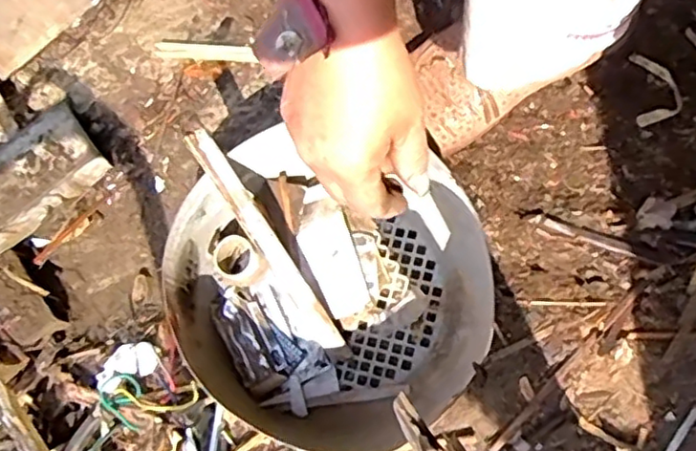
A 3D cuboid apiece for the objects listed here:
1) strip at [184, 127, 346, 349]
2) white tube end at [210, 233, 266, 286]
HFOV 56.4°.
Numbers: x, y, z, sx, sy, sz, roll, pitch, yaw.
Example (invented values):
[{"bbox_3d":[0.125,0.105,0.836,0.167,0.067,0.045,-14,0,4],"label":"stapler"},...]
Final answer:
[{"bbox_3d":[-0.056,0.014,0.463,0.017,0.008,0.186,-34,107,-8],"label":"strip"},{"bbox_3d":[-0.085,0.027,0.497,0.035,0.020,0.037,-1,73,2],"label":"white tube end"}]

